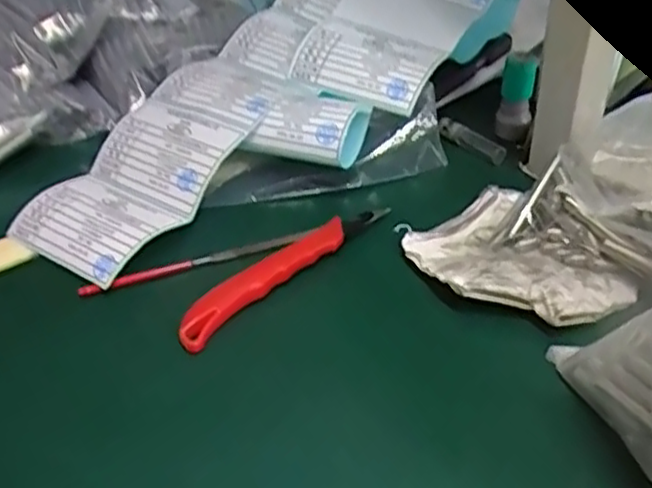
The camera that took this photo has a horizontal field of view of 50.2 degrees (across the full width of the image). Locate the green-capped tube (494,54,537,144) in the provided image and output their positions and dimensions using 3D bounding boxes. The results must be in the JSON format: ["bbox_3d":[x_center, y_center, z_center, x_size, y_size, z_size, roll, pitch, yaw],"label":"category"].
[{"bbox_3d":[0.131,-0.102,0.482,0.023,0.053,0.023,6,40,14],"label":"green-capped tube"}]

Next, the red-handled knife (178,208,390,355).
[{"bbox_3d":[-0.022,0.011,0.396,0.153,0.012,0.020,-34,46,-31],"label":"red-handled knife"}]

